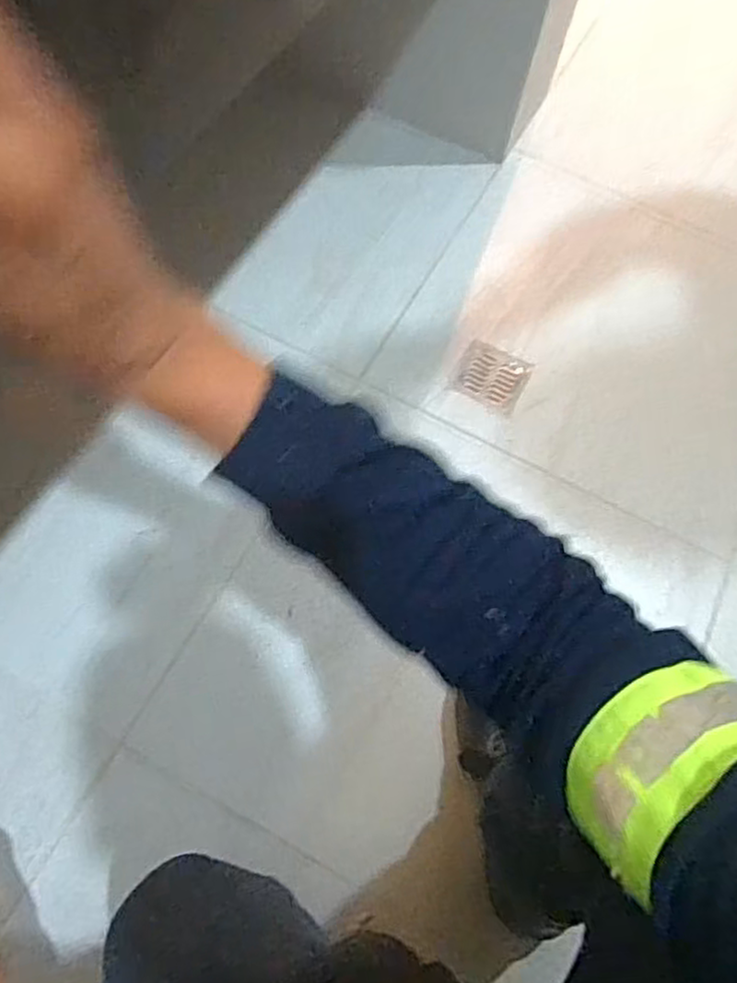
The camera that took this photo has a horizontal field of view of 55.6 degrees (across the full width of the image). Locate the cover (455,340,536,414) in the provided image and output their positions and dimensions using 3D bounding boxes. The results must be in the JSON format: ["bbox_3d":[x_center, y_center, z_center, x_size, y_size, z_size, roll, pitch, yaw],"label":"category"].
[{"bbox_3d":[0.200,-0.184,1.122,0.107,0.010,0.105,27,68,9],"label":"cover"}]

